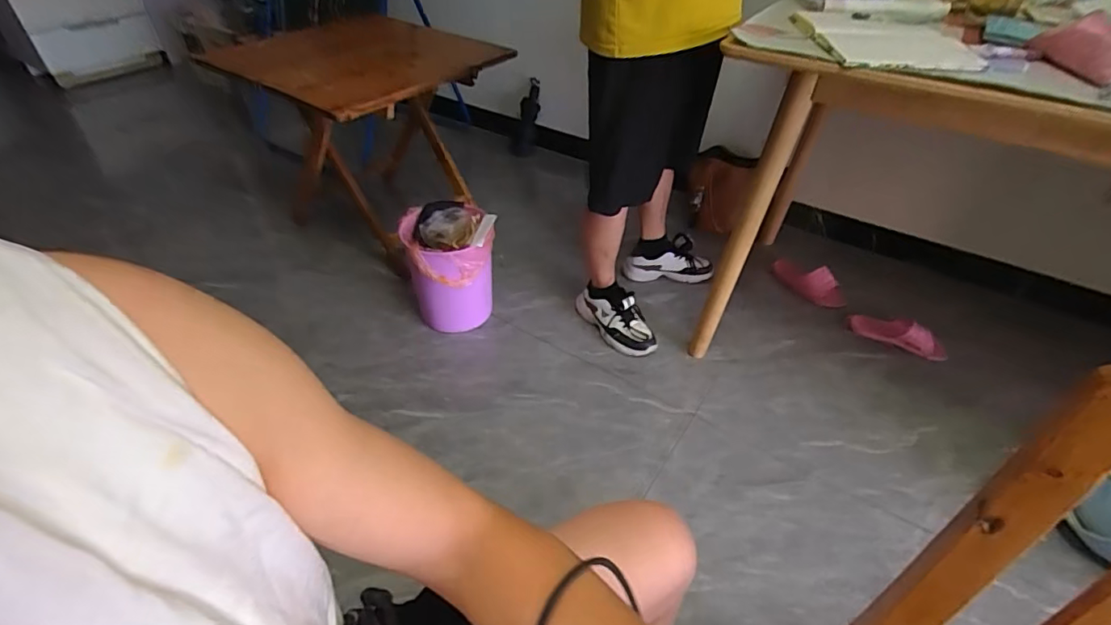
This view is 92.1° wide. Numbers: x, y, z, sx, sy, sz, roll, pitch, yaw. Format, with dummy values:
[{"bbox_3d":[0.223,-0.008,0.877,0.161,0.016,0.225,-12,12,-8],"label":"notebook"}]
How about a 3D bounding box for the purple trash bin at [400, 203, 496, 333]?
[{"bbox_3d":[-0.257,-0.098,1.331,0.205,0.295,0.186,-7,43,-10],"label":"purple trash bin"}]

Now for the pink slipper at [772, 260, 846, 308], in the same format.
[{"bbox_3d":[0.725,-0.091,1.537,0.222,0.055,0.109,32,50,29],"label":"pink slipper"}]

